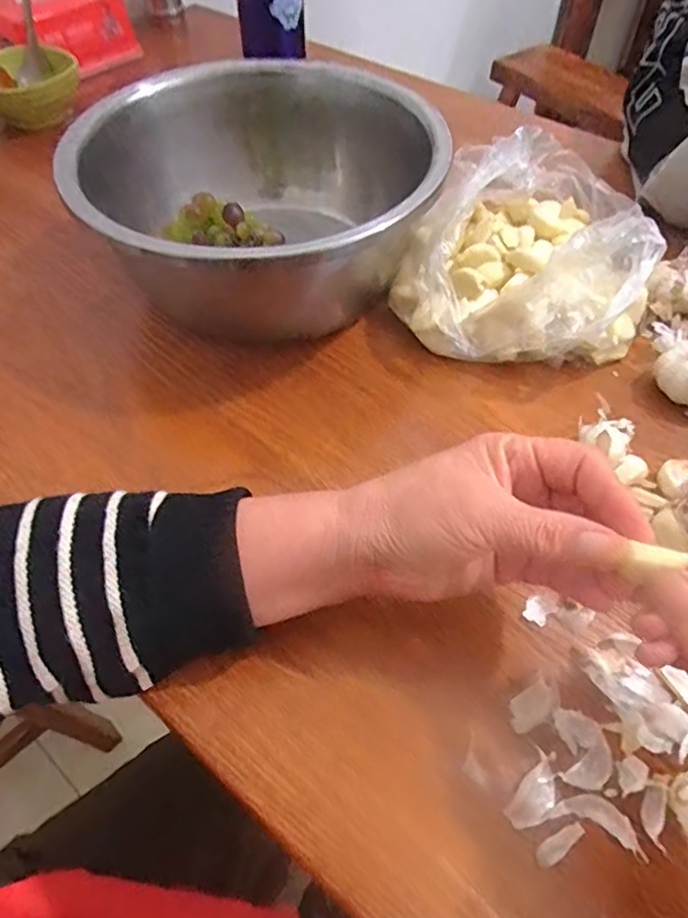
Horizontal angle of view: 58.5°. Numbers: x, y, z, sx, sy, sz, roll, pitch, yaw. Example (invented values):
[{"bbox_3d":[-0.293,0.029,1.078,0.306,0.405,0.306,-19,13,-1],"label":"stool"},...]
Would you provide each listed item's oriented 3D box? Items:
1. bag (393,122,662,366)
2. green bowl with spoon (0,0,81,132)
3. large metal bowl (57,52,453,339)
[{"bbox_3d":[0.149,-0.154,0.454,0.214,0.089,0.163,-36,61,-24],"label":"bag"},{"bbox_3d":[-0.358,-0.430,0.672,0.112,0.101,0.143,-27,57,-19],"label":"green bowl with spoon"},{"bbox_3d":[-0.071,-0.195,0.469,0.245,0.104,0.255,0,53,0],"label":"large metal bowl"}]

